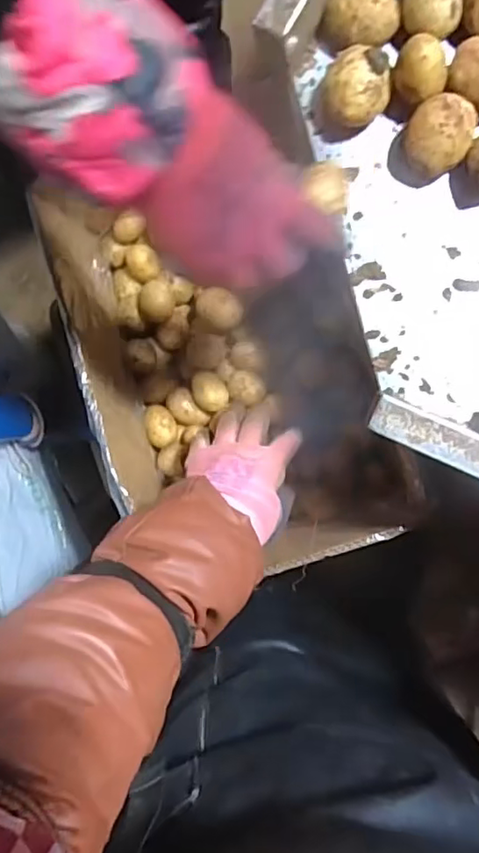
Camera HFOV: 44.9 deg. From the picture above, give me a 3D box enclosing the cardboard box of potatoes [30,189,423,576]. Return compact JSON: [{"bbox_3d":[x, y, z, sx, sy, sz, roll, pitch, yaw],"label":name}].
[{"bbox_3d":[-0.009,-0.057,0.602,0.249,0.161,0.381,-17,91,7],"label":"cardboard box of potatoes"}]

